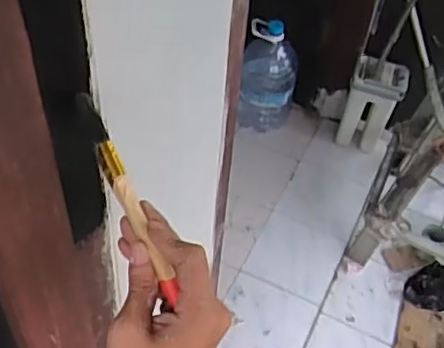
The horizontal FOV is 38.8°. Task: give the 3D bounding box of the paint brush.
[{"bbox_3d":[-0.066,0.014,0.434,0.014,0.013,0.158,-21,76,-23],"label":"paint brush"}]

